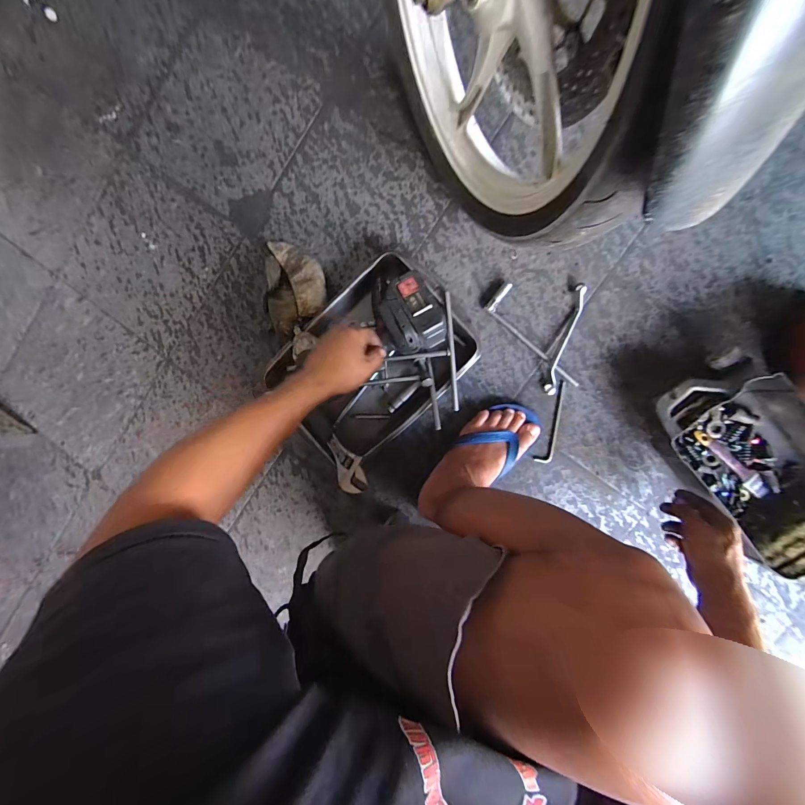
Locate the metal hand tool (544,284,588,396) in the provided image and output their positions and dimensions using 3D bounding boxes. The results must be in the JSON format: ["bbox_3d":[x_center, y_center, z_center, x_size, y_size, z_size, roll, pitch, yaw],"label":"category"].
[{"bbox_3d":[0.282,-0.106,0.605,0.020,0.018,0.189,16,95,5],"label":"metal hand tool"}]

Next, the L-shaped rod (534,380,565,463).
[{"bbox_3d":[0.269,0.036,0.620,0.028,0.004,0.148,14,94,5],"label":"L-shaped rod"}]

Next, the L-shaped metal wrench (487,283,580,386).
[{"bbox_3d":[0.239,-0.114,0.612,0.207,0.017,0.054,44,96,2],"label":"L-shaped metal wrench"}]

